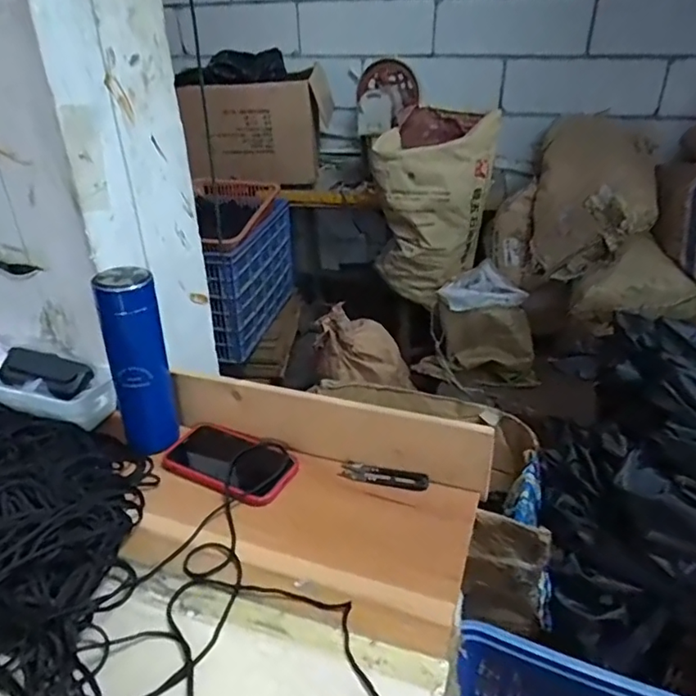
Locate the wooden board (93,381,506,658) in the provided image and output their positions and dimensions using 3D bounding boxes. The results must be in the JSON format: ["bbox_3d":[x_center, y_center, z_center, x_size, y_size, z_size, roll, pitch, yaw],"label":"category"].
[{"bbox_3d":[-0.064,0.141,0.582,0.391,0.087,0.212,10,33,17],"label":"wooden board"}]

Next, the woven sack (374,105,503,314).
[{"bbox_3d":[0.274,-0.445,1.884,0.384,0.589,0.250,4,32,8],"label":"woven sack"}]

